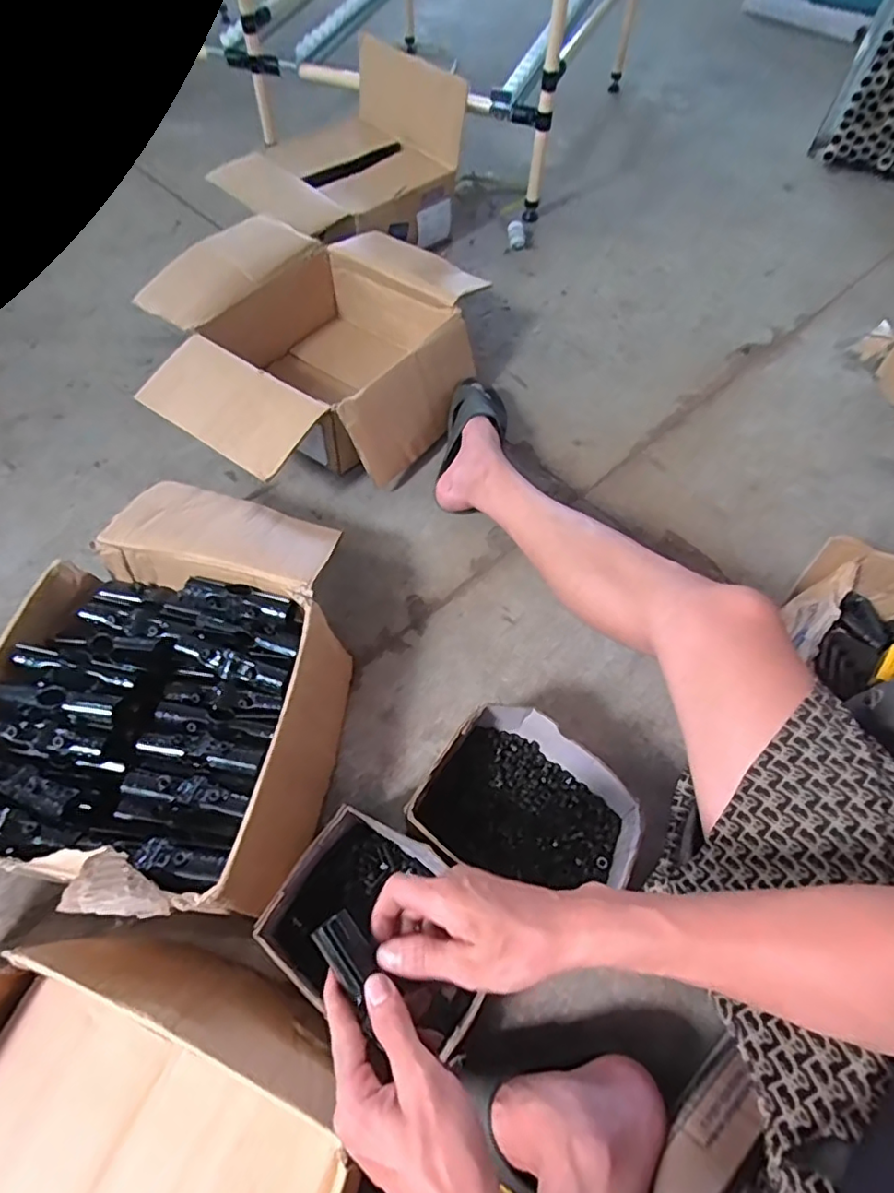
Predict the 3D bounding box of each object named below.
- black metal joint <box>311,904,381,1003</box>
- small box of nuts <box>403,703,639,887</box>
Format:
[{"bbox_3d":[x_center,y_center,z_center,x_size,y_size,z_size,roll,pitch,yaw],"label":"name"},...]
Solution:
[{"bbox_3d":[-0.067,0.240,0.396,0.028,0.010,0.048,-38,67,-22],"label":"black metal joint"},{"bbox_3d":[0.083,0.229,0.611,0.200,0.093,0.162,34,63,17],"label":"small box of nuts"}]

